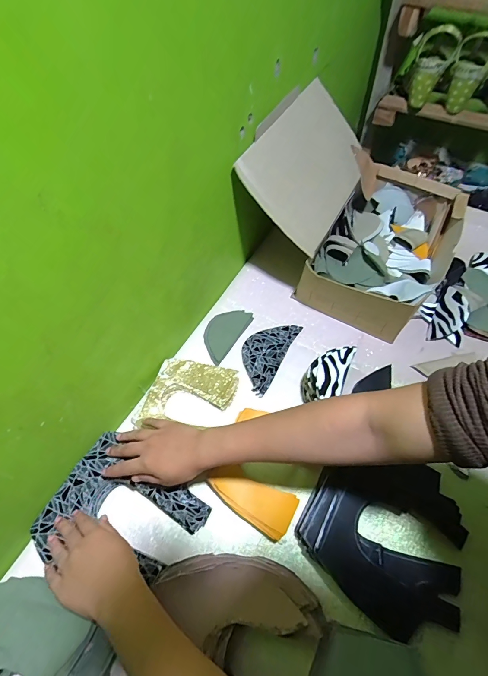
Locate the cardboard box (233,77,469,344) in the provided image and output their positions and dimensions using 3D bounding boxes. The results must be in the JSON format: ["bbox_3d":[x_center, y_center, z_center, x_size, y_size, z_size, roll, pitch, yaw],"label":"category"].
[{"bbox_3d":[0.194,-0.231,0.631,0.342,0.235,0.322,24,61,16],"label":"cardboard box"}]

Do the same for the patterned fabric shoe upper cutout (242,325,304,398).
[{"bbox_3d":[0.036,0.024,0.597,0.071,0.011,0.141,25,61,17],"label":"patterned fabric shoe upper cutout"}]

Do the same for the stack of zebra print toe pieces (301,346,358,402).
[{"bbox_3d":[0.127,0.063,0.538,0.059,0.070,0.102,22,60,15],"label":"stack of zebra print toe pieces"}]

